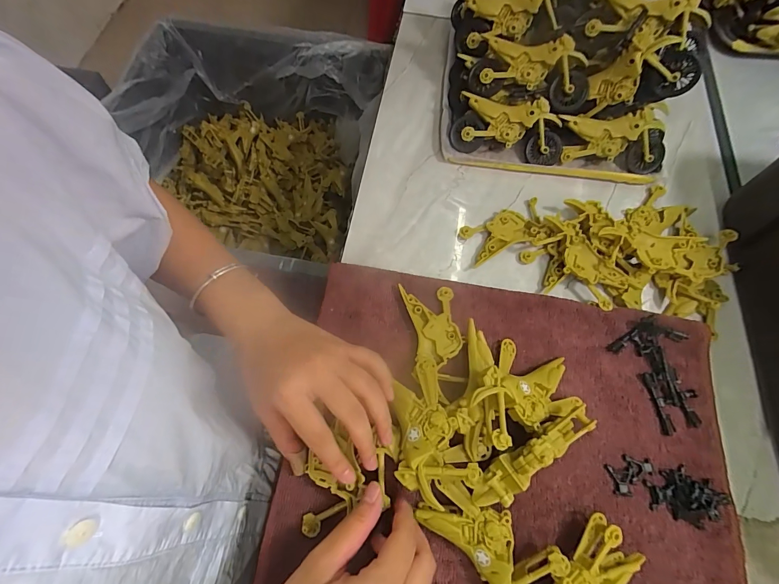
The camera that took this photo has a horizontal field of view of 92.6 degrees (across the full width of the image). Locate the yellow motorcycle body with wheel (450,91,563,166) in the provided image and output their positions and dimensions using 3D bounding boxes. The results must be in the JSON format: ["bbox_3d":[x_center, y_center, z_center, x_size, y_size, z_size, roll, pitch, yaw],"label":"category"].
[{"bbox_3d":[0.128,-0.176,0.400,0.115,0.058,0.022,13,28,5],"label":"yellow motorcycle body with wheel"}]

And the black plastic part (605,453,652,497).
[{"bbox_3d":[0.184,0.138,0.284,0.037,0.004,0.024,-23,69,-9],"label":"black plastic part"}]

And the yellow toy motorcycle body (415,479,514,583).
[{"bbox_3d":[0.060,0.167,0.260,0.077,0.025,0.042,43,74,16],"label":"yellow toy motorcycle body"}]

